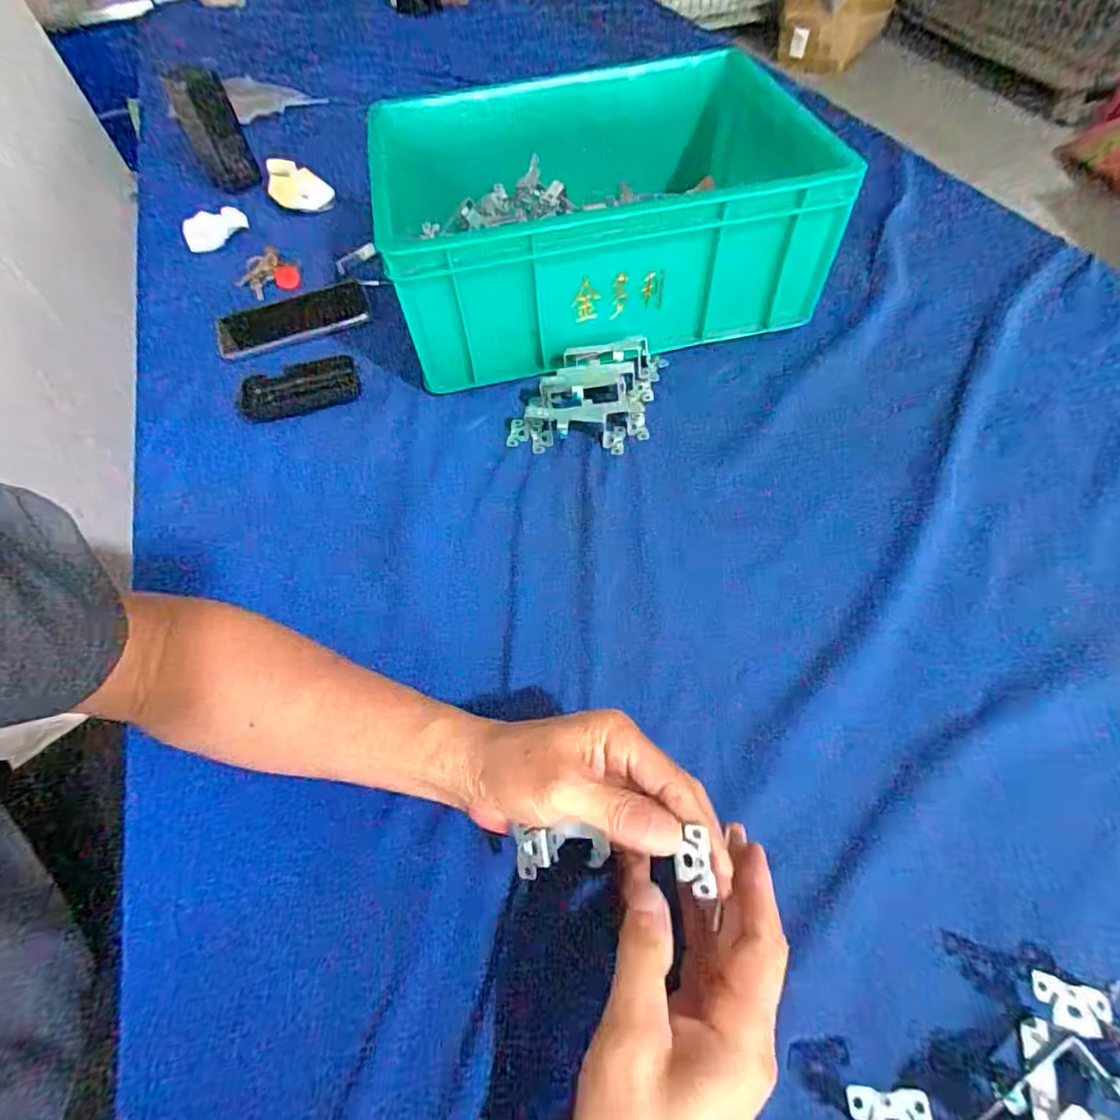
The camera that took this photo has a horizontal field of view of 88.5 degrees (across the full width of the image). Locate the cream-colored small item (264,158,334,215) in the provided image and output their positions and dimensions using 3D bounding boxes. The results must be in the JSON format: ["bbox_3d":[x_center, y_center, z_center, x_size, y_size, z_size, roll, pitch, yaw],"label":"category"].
[{"bbox_3d":[-0.346,-0.499,0.769,0.090,0.045,0.047,9,58,10],"label":"cream-colored small item"}]

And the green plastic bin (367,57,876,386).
[{"bbox_3d":[0.035,-0.360,0.590,0.428,0.138,0.322,-9,57,-2],"label":"green plastic bin"}]

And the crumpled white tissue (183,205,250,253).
[{"bbox_3d":[-0.435,-0.424,0.727,0.028,0.039,0.083,23,61,18],"label":"crumpled white tissue"}]

